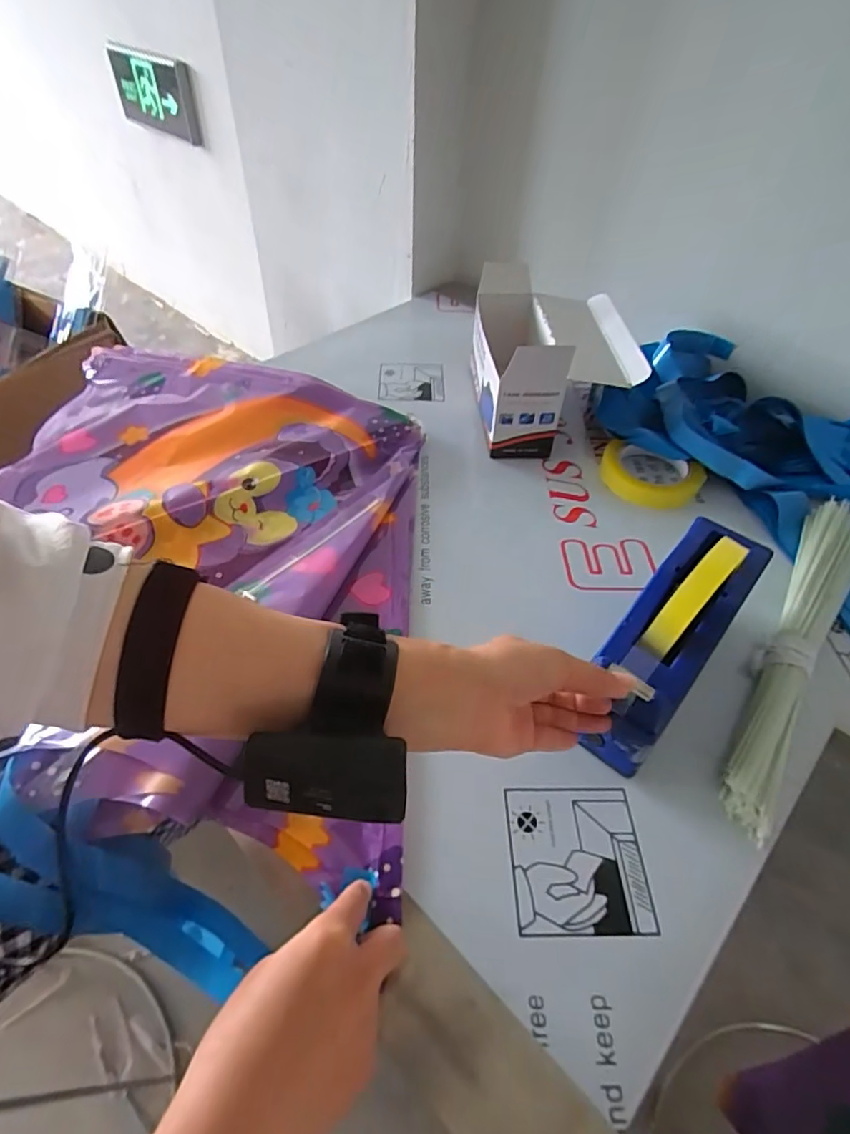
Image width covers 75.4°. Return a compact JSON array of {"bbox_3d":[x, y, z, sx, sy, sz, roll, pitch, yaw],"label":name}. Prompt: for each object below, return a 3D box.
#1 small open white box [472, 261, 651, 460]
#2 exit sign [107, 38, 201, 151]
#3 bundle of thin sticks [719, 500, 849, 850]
[{"bbox_3d":[0.151,-0.267,0.689,0.170,0.141,0.255,-1,50,-3],"label":"small open white box"},{"bbox_3d":[-0.655,-1.129,1.315,0.377,0.149,0.025,36,53,25],"label":"exit sign"},{"bbox_3d":[0.340,0.062,0.489,0.056,0.026,0.387,28,54,21],"label":"bundle of thin sticks"}]

